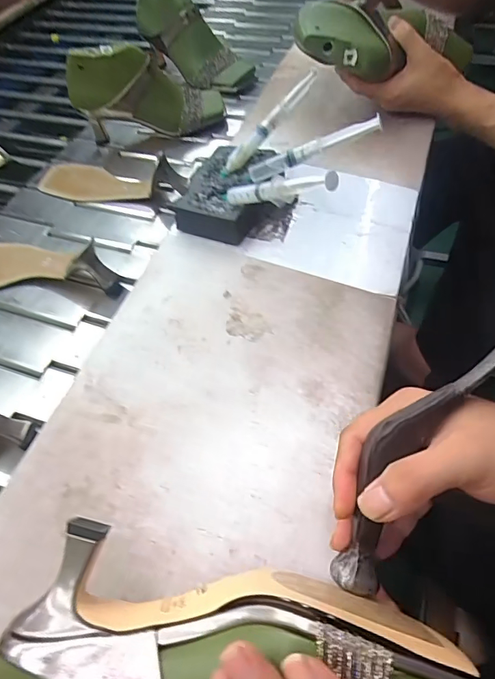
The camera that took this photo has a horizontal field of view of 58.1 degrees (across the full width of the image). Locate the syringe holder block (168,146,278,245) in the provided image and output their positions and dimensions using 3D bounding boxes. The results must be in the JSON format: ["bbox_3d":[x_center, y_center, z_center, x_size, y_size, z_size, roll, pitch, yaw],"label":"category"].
[{"bbox_3d":[-0.018,-0.163,0.497,0.091,0.037,0.135,19,57,18],"label":"syringe holder block"}]

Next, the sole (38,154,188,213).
[{"bbox_3d":[-0.197,-0.227,0.621,0.222,0.054,0.068,18,57,17],"label":"sole"}]

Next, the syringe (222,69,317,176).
[{"bbox_3d":[0.023,-0.238,0.498,0.148,0.022,0.020,-47,60,2],"label":"syringe"}]

